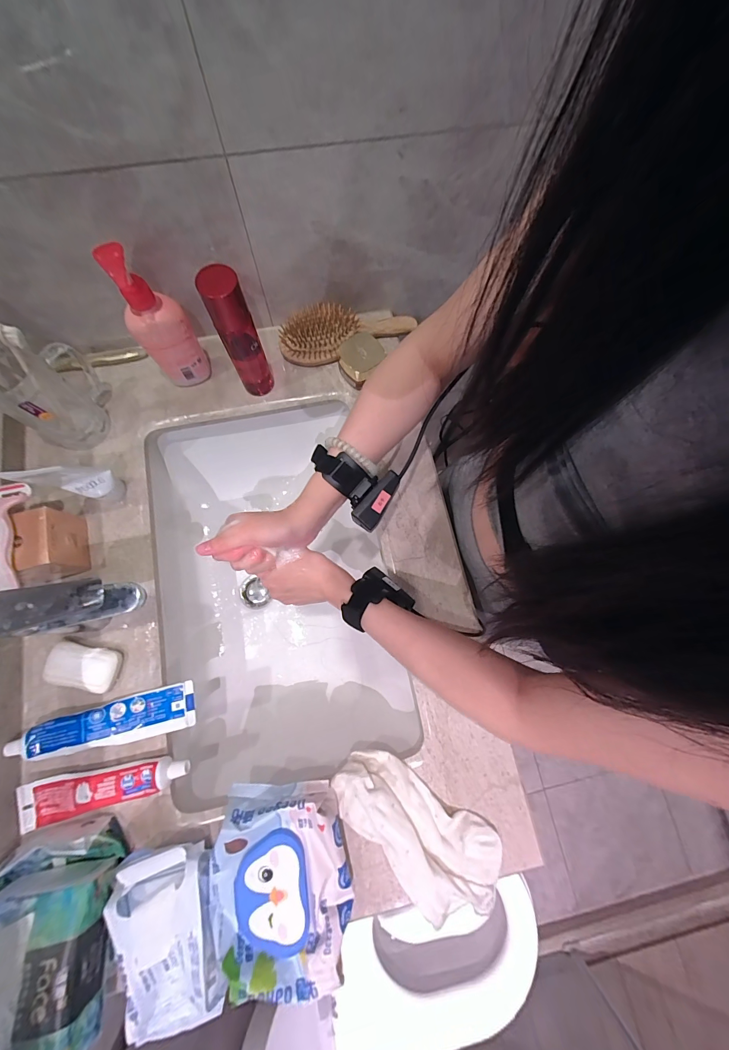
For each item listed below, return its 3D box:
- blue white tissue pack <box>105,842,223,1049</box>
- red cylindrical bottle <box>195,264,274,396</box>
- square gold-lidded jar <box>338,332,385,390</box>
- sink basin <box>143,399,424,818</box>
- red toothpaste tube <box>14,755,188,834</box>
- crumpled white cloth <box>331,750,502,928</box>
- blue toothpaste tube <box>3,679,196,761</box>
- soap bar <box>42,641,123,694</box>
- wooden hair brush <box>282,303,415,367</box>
[{"bbox_3d":[-0.195,0.411,0.344,0.097,0.044,0.164,-13,77,-5],"label":"blue white tissue pack"},{"bbox_3d":[-0.163,-0.244,0.454,0.046,0.178,0.045,0,76,-2],"label":"red cylindrical bottle"},{"bbox_3d":[-0.006,-0.251,0.522,0.059,0.045,0.066,-34,80,-9],"label":"square gold-lidded jar"},{"bbox_3d":[-0.146,0.094,0.557,0.334,0.170,0.522,-12,77,-5],"label":"sink basin"},{"bbox_3d":[-0.296,0.298,0.395,0.178,0.024,0.046,-13,77,-5],"label":"red toothpaste tube"},{"bbox_3d":[0.063,0.349,0.391,0.214,0.027,0.103,41,78,8],"label":"crumpled white cloth"},{"bbox_3d":[-0.306,0.236,0.403,0.190,0.034,0.050,-12,77,-5],"label":"blue toothpaste tube"},{"bbox_3d":[-0.342,0.172,0.420,0.077,0.024,0.046,11,76,1],"label":"soap bar"},{"bbox_3d":[-0.029,-0.313,0.542,0.214,0.041,0.081,-21,78,-7],"label":"wooden hair brush"}]

